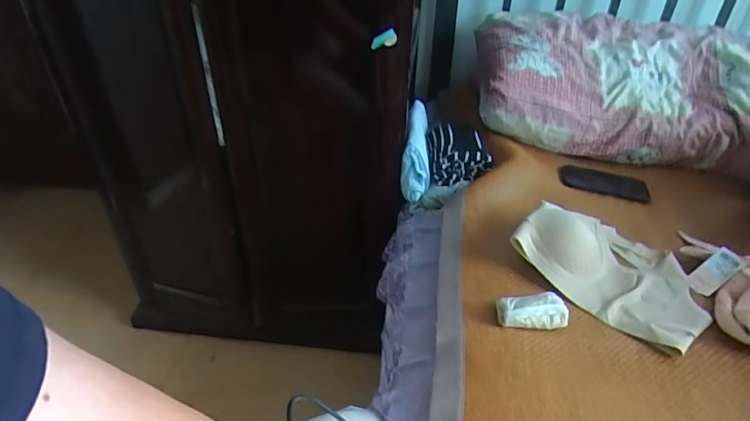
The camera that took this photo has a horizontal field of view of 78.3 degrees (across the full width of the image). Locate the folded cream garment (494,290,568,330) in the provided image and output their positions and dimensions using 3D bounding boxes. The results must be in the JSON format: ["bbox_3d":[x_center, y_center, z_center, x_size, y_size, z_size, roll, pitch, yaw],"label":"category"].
[{"bbox_3d":[0.226,0.142,0.659,0.094,0.034,0.045,3,36,3],"label":"folded cream garment"}]

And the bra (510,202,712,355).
[{"bbox_3d":[0.381,0.076,0.732,0.269,0.051,0.216,31,44,31],"label":"bra"}]

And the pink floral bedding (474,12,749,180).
[{"bbox_3d":[0.578,-0.308,1.120,0.639,0.225,0.392,8,37,9],"label":"pink floral bedding"}]

